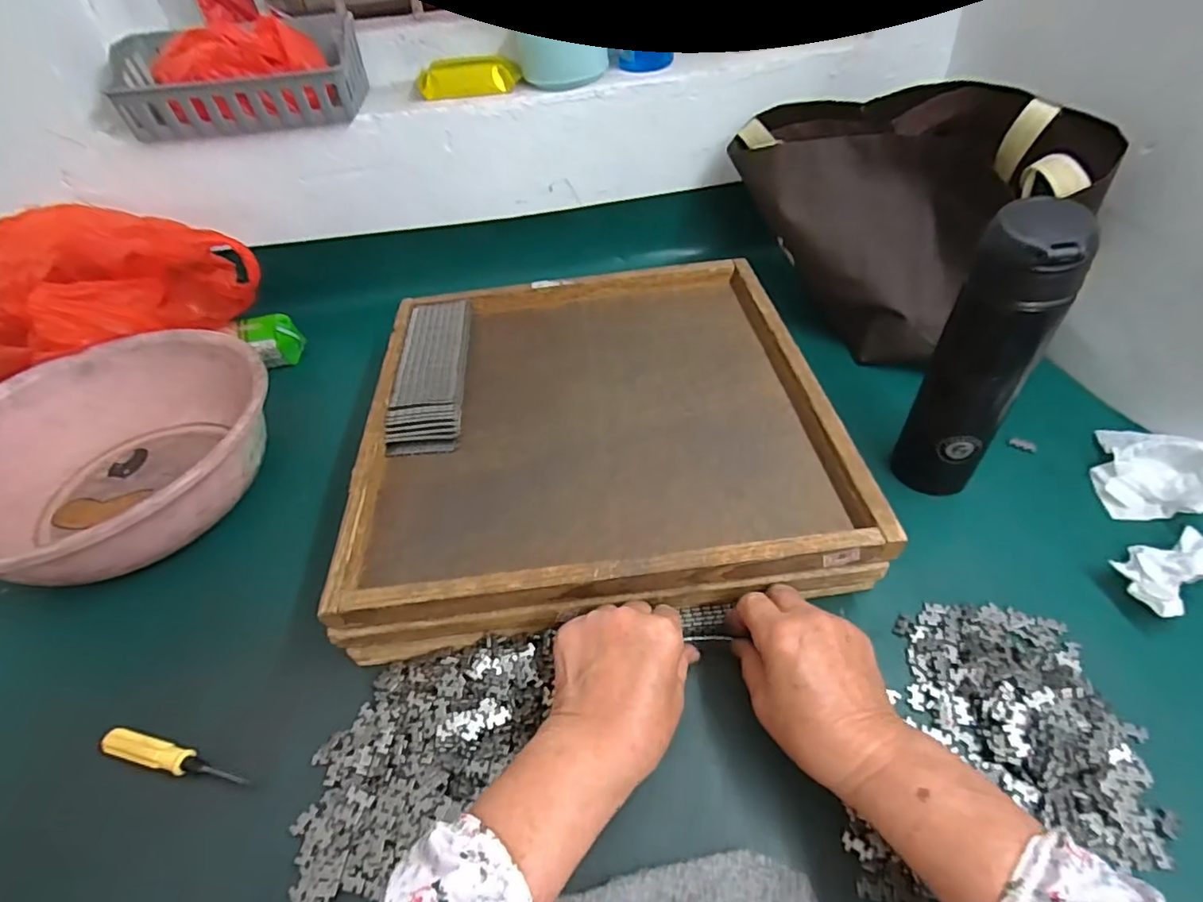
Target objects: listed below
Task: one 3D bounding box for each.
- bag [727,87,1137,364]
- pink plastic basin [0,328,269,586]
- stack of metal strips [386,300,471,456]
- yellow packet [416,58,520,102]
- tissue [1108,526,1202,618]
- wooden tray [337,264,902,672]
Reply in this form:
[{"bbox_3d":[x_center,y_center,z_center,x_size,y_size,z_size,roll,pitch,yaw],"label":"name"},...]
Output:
[{"bbox_3d":[0.289,-0.255,0.612,0.126,0.215,0.356,-27,48,-21],"label":"bag"},{"bbox_3d":[-0.459,0.008,0.543,0.288,0.100,0.291,-3,44,3],"label":"pink plastic basin"},{"bbox_3d":[-0.168,-0.083,0.567,0.065,0.022,0.219,-7,44,-1],"label":"stack of metal strips"},{"bbox_3d":[-0.157,-0.448,0.678,0.120,0.034,0.026,-8,44,-2],"label":"yellow packet"},{"bbox_3d":[0.408,0.084,0.409,0.083,0.024,0.044,-25,47,-19],"label":"tissue"},{"bbox_3d":[-0.009,-0.028,0.538,0.396,0.078,0.403,-7,44,-1],"label":"wooden tray"}]

